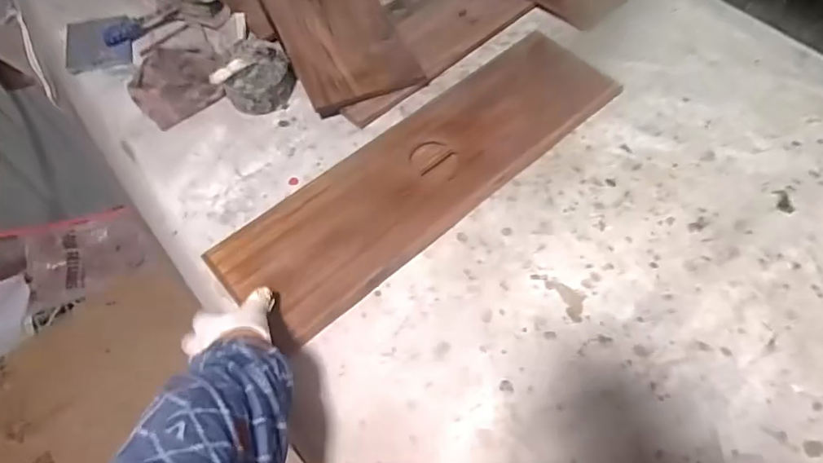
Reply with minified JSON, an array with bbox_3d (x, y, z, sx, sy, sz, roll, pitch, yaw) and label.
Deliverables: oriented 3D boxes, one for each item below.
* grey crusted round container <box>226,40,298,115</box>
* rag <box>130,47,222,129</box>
[{"bbox_3d":[-0.242,-0.247,0.811,0.106,0.060,0.108,-17,61,-7],"label":"grey crusted round container"},{"bbox_3d":[-0.377,-0.237,0.819,0.134,0.044,0.127,-29,63,-14],"label":"rag"}]

